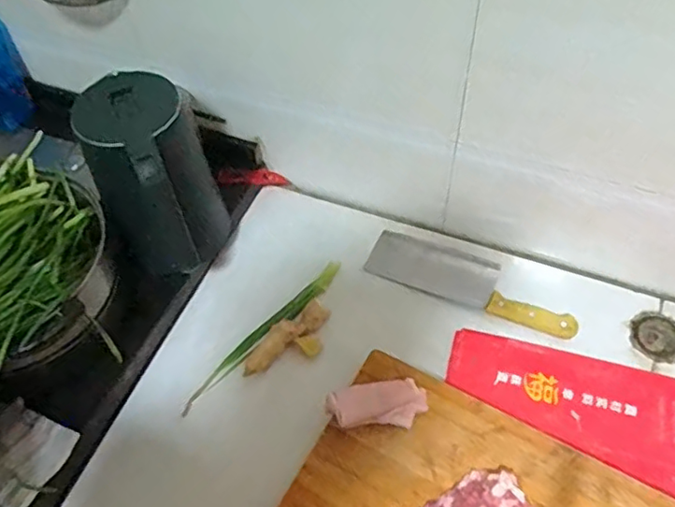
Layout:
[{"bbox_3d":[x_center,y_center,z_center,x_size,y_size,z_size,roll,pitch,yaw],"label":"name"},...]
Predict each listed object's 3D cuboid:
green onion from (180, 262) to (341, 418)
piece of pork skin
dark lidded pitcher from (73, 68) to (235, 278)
[{"bbox_3d":[-0.094,0.104,0.773,0.028,0.015,0.274,38,65,26],"label":"green onion"},{"bbox_3d":[0.047,0.175,0.675,0.114,0.028,0.050,-7,55,-1],"label":"piece of pork skin"},{"bbox_3d":[-0.215,-0.091,0.704,0.117,0.204,0.173,-24,57,-13],"label":"dark lidded pitcher"}]

